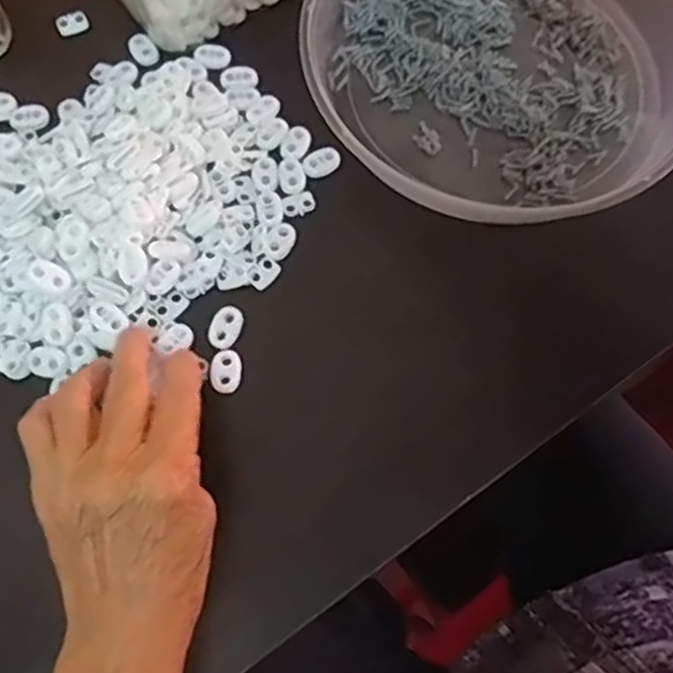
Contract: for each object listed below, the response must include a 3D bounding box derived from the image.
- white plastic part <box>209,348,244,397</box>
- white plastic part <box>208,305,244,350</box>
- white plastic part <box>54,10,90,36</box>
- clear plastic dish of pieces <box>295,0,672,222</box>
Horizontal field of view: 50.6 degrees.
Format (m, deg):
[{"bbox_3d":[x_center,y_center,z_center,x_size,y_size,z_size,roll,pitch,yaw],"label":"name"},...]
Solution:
[{"bbox_3d":[-0.058,0.018,0.371,0.015,0.004,0.024,2,69,-2],"label":"white plastic part"},{"bbox_3d":[-0.059,-0.006,0.378,0.016,0.005,0.024,18,69,4],"label":"white plastic part"},{"bbox_3d":[-0.167,-0.198,0.450,0.020,0.007,0.012,-23,72,-11],"label":"white plastic part"},{"bbox_3d":[0.102,-0.180,0.431,0.239,0.033,0.231,1,69,-2],"label":"clear plastic dish of pieces"}]

